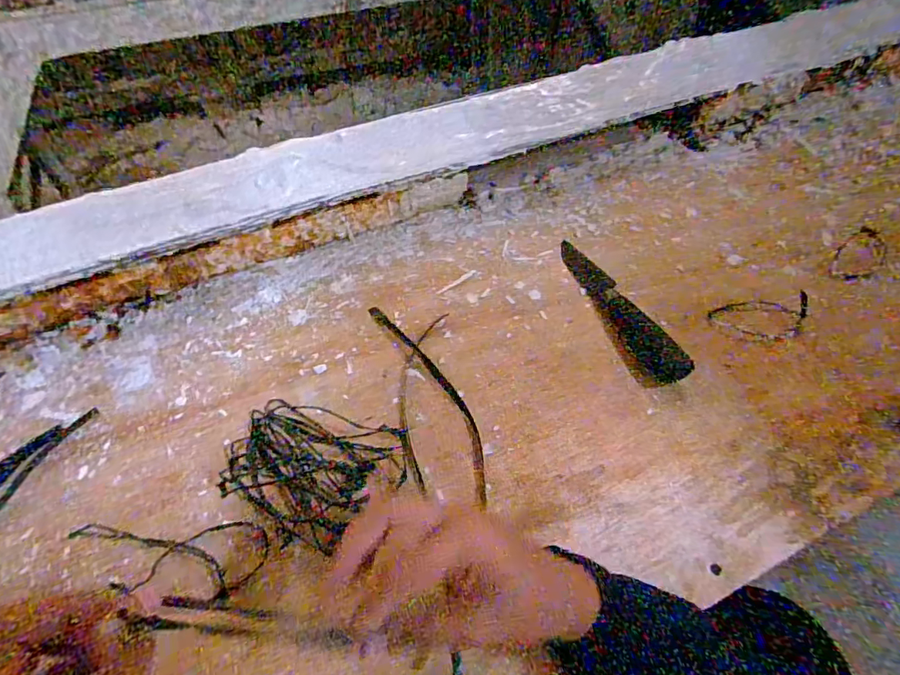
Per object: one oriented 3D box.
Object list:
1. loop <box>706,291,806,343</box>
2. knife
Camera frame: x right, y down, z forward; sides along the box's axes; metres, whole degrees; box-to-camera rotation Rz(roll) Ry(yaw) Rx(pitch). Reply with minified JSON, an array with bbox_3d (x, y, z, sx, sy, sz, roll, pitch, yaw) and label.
[{"bbox_3d":[0.300,-0.023,0.477,0.094,0.031,0.045,5,53,5],"label":"loop"},{"bbox_3d":[0.162,-0.032,0.492,0.047,0.013,0.190,-19,55,-13],"label":"knife"}]

